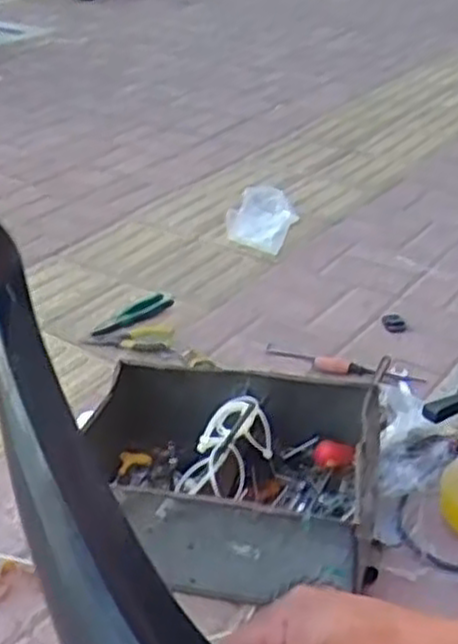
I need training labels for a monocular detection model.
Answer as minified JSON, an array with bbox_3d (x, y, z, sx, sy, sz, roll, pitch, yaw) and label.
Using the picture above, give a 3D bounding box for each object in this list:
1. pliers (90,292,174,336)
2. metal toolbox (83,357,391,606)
[{"bbox_3d":[-0.198,-0.013,1.574,0.179,0.021,0.063,-28,42,-34],"label":"pliers"},{"bbox_3d":[-0.017,0.212,1.076,0.431,0.157,0.280,6,34,11],"label":"metal toolbox"}]

